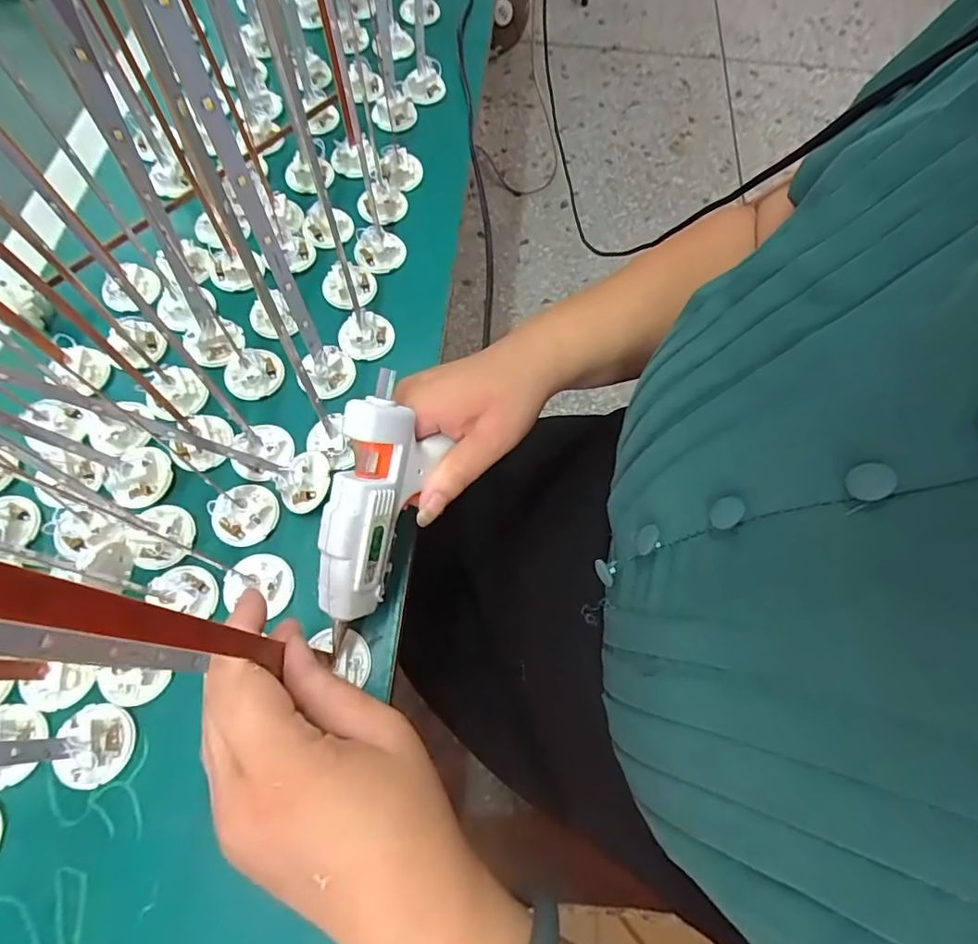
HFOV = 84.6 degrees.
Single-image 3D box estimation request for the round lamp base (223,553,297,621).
[{"bbox_3d":[-0.132,0.063,0.307,0.036,0.016,0.034,1,67,-2],"label":"round lamp base"}]

